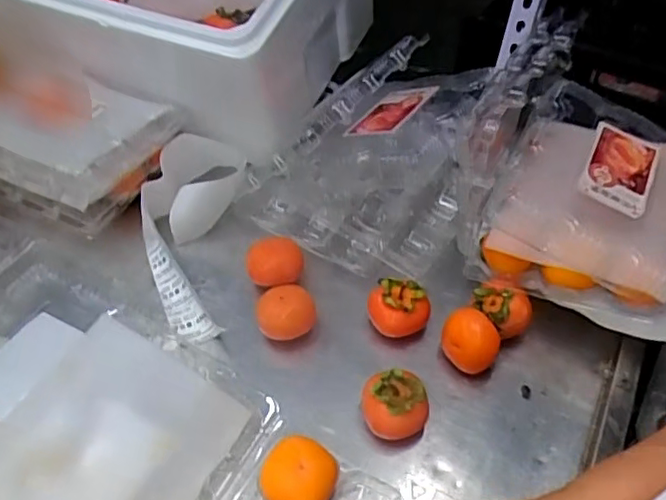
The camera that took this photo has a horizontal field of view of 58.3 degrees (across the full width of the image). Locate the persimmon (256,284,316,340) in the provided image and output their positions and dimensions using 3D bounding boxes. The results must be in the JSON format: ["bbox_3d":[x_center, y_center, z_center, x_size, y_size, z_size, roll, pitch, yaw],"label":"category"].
[{"bbox_3d":[-0.044,0.059,0.550,0.053,0.047,0.049,-9,48,-6],"label":"persimmon"}]

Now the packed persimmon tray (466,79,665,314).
[{"bbox_3d":[0.237,-0.044,0.546,0.179,0.103,0.192,21,51,20],"label":"packed persimmon tray"}]

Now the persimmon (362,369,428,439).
[{"bbox_3d":[0.050,0.130,0.487,0.049,0.043,0.047,-1,47,1],"label":"persimmon"}]

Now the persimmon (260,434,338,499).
[{"bbox_3d":[-0.025,0.171,0.446,0.053,0.045,0.053,-1,47,1],"label":"persimmon"}]

